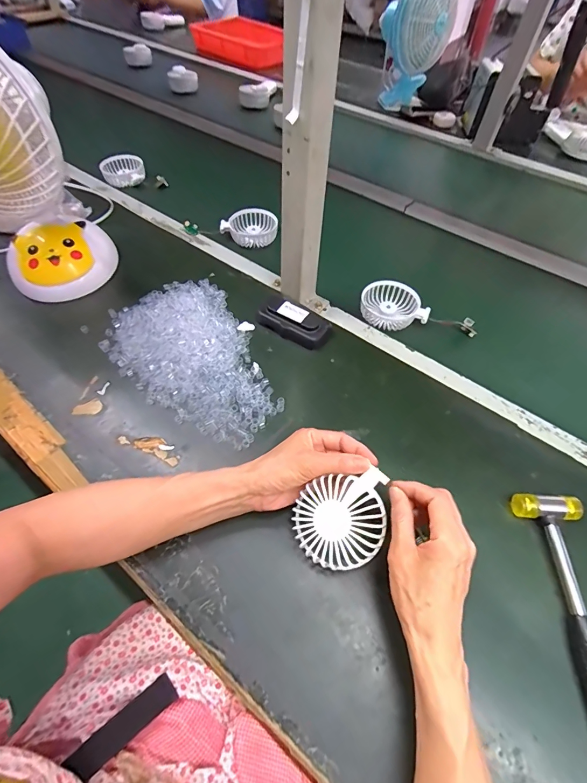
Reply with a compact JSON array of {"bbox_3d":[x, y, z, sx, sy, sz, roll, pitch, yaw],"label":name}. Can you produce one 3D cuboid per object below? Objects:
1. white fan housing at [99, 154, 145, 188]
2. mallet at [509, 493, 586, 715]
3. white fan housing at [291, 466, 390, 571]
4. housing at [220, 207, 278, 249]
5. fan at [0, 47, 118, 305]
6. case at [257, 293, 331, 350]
[{"bbox_3d":[-0.376,-0.486,0.835,0.088,0.030,0.092,0,57,0],"label":"white fan housing"},{"bbox_3d":[0.263,0.214,0.341,0.059,0.023,0.239,1,57,1],"label":"mallet"},{"bbox_3d":[0.047,0.122,0.360,0.095,0.037,0.080,-23,74,7],"label":"white fan housing"},{"bbox_3d":[-0.083,-0.316,0.723,0.103,0.030,0.085,-1,57,0],"label":"housing"},{"bbox_3d":[-0.369,-0.267,0.477,0.175,0.331,0.160,-31,62,-18],"label":"fan"},{"bbox_3d":[0.001,-0.098,0.540,0.098,0.033,0.049,26,61,16],"label":"case"}]

